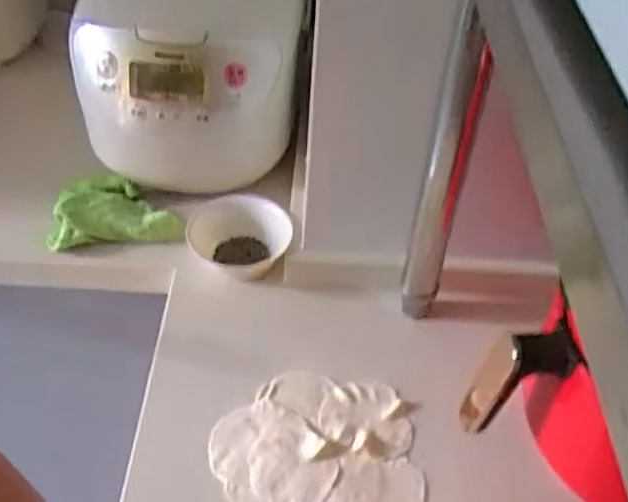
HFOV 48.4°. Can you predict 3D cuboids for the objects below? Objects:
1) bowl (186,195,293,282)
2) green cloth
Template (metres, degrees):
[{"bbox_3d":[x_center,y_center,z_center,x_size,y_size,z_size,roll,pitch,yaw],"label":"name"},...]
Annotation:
[{"bbox_3d":[-0.086,-0.011,0.781,0.115,0.054,0.096,3,46,0],"label":"bowl"},{"bbox_3d":[-0.226,-0.047,0.811,0.145,0.028,0.091,-2,45,-5],"label":"green cloth"}]

